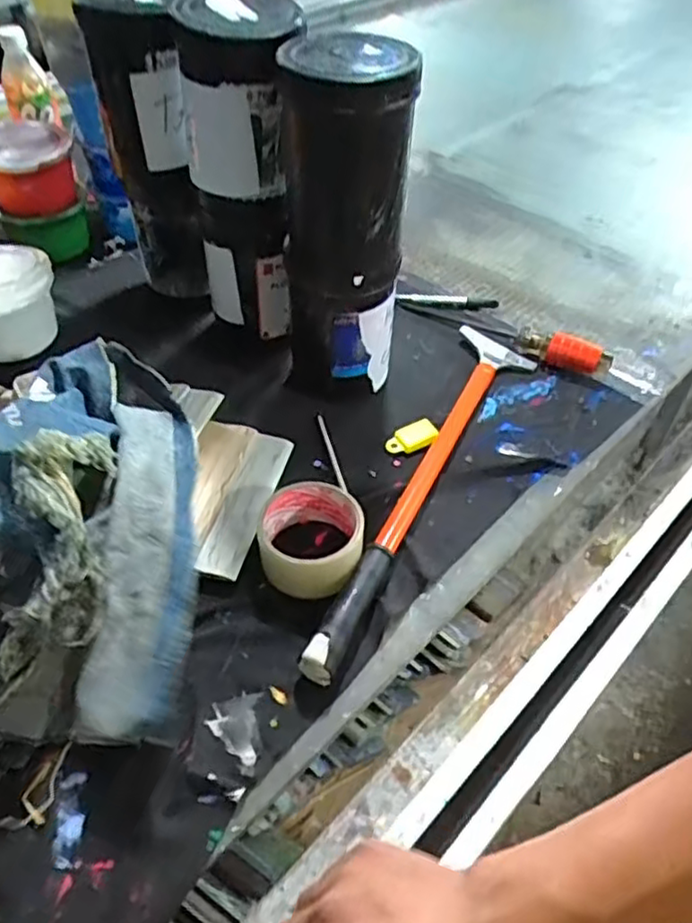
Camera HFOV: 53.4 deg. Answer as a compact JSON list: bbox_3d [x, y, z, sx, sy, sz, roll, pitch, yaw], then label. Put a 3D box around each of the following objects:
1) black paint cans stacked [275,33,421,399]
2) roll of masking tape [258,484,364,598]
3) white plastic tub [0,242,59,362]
[{"bbox_3d":[-0.003,-0.205,0.651,0.107,0.319,0.098,2,48,-1],"label":"black paint cans stacked"},{"bbox_3d":[-0.029,0.065,0.584,0.086,0.047,0.089,1,48,-1],"label":"roll of masking tape"},{"bbox_3d":[-0.387,-0.175,0.777,0.119,0.097,0.122,1,48,-1],"label":"white plastic tub"}]

